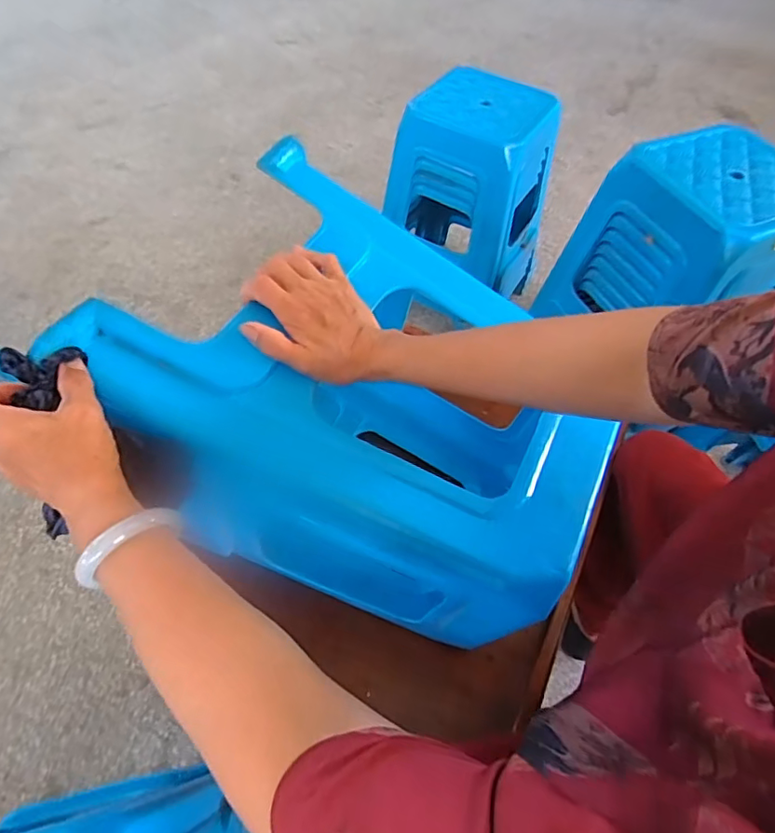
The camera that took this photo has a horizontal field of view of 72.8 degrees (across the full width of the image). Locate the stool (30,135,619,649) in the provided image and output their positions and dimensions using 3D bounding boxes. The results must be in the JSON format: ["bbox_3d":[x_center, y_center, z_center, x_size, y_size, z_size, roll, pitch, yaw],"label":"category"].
[{"bbox_3d":[-0.012,0.037,0.586,0.429,0.389,0.347,27,59,15],"label":"stool"}]

